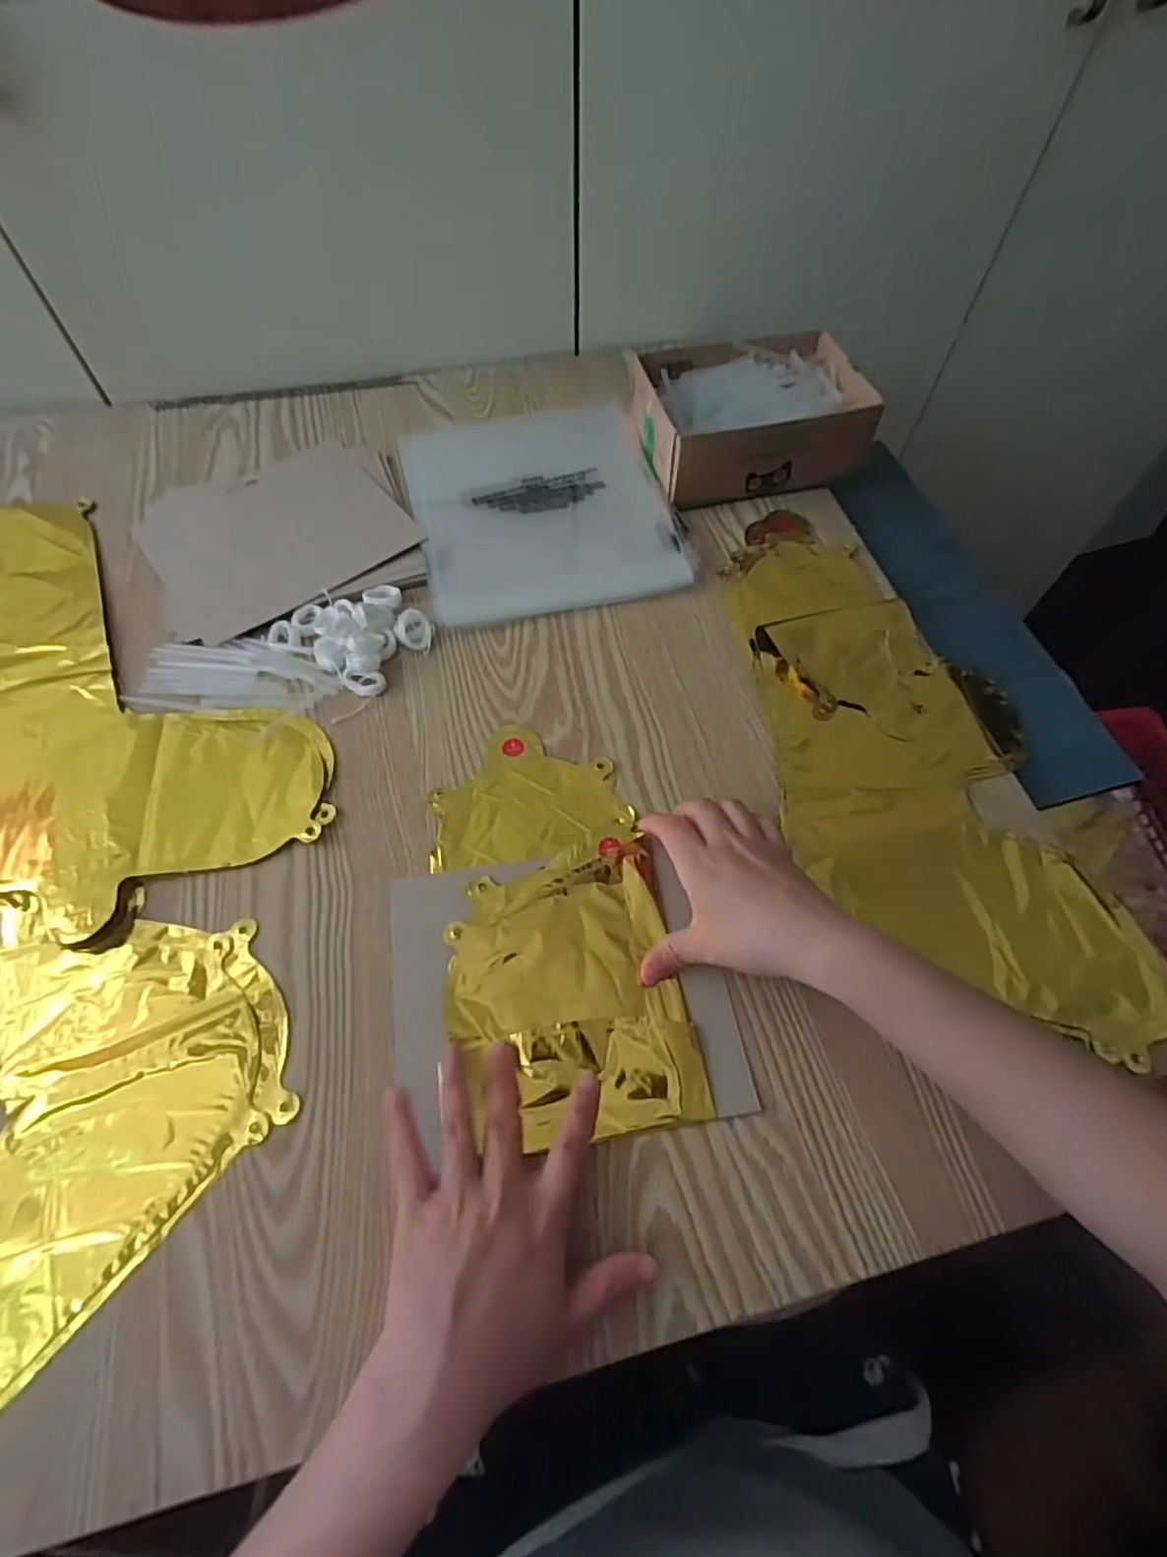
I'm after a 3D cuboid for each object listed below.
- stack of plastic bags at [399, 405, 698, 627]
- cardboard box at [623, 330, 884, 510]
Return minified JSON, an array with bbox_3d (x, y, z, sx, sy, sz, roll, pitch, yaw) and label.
[{"bbox_3d":[-0.038,-0.234,0.590,0.206,0.018,0.225,-13,62,-9],"label":"stack of plastic bags"},{"bbox_3d":[0.142,-0.316,0.605,0.188,0.064,0.140,-12,61,-8],"label":"cardboard box"}]

